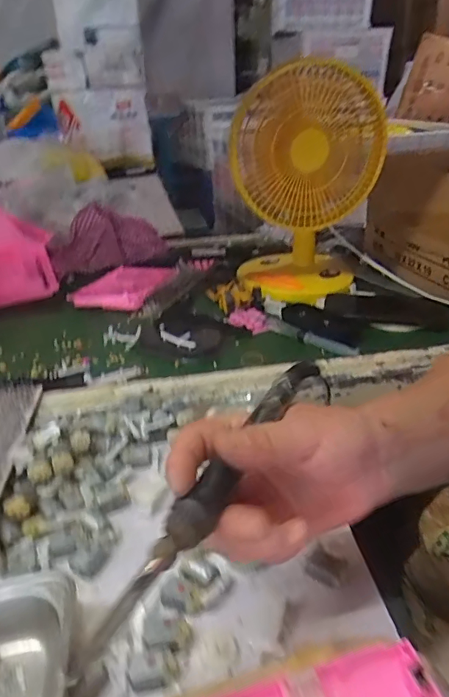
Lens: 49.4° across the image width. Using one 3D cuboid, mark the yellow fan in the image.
[{"bbox_3d":[0.113,-0.248,0.745,0.216,0.302,0.161,-4,30,-4],"label":"yellow fan"}]

